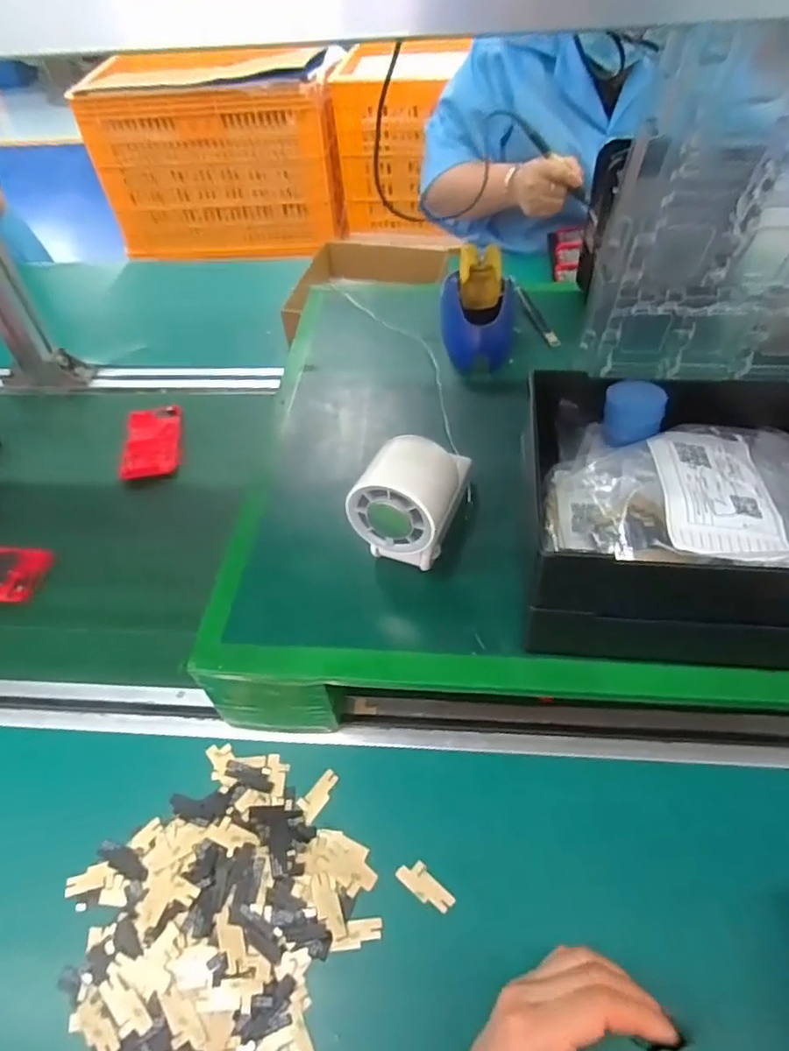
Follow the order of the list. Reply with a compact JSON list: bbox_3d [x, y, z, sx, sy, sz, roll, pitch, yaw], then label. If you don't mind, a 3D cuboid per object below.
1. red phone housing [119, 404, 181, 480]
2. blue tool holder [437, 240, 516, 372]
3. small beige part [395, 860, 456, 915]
[{"bbox_3d":[-0.284,-0.100,0.719,0.063,0.011,0.123,-8,50,-3],"label":"red phone housing"},{"bbox_3d":[0.083,-0.210,0.597,0.077,0.087,0.080,3,50,6],"label":"blue tool holder"},{"bbox_3d":[0.021,0.246,0.417,0.040,0.004,0.018,33,59,27],"label":"small beige part"}]

